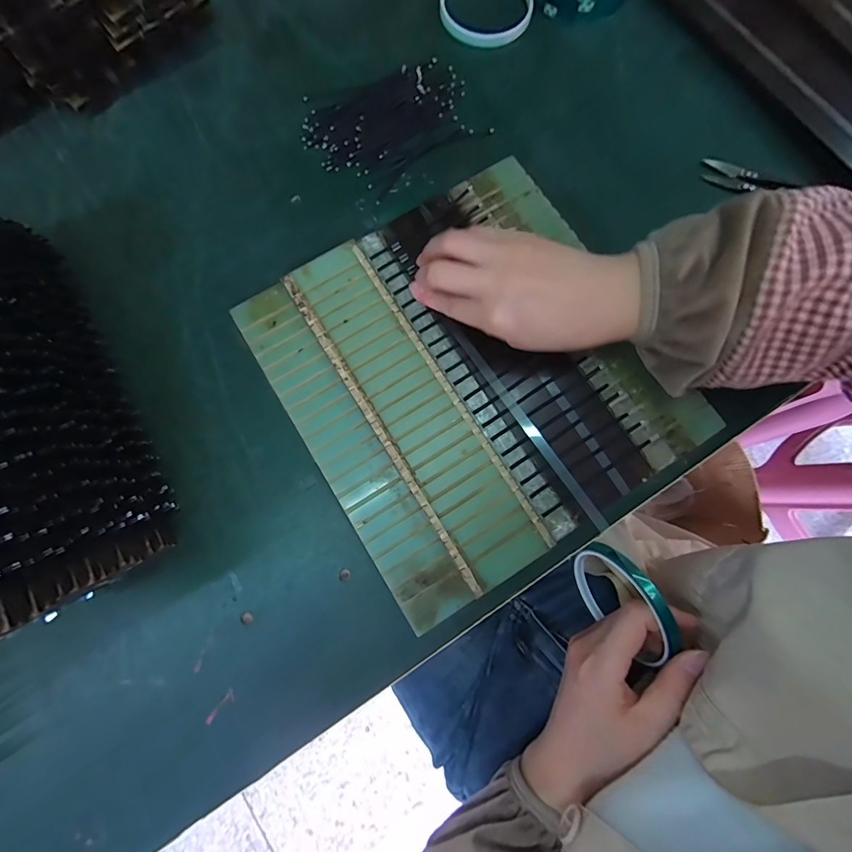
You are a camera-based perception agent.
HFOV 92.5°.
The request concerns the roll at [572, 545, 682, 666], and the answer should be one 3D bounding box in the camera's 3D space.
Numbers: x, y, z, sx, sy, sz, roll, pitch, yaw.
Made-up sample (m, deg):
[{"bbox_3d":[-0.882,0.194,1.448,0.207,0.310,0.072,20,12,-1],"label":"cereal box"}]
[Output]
[{"bbox_3d":[0.135,0.120,0.283,0.020,0.093,0.076,-21,81,-5],"label":"roll"}]

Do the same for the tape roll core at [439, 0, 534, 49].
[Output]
[{"bbox_3d":[0.051,-0.376,0.363,0.084,0.012,0.077,0,79,-1],"label":"tape roll core"}]

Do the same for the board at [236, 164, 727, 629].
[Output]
[{"bbox_3d":[0.030,-0.042,0.297,0.250,0.019,0.265,-31,82,-7],"label":"board"}]

